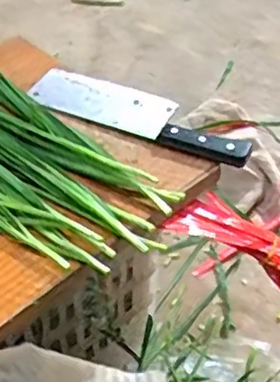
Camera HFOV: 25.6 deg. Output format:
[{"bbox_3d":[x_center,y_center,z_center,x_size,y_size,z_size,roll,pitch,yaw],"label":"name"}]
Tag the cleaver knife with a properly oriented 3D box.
[{"bbox_3d":[0.000,-0.089,0.688,0.266,0.024,0.066,22,49,20],"label":"cleaver knife"}]

